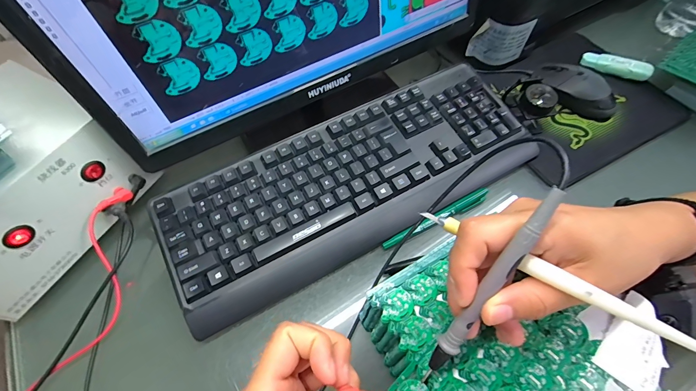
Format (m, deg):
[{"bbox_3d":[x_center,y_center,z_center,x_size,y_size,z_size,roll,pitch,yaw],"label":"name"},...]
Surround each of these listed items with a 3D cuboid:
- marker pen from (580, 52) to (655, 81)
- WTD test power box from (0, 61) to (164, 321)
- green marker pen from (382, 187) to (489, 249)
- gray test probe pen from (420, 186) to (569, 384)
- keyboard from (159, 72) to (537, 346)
[{"bbox_3d":[0.389,-0.189,0.469,0.087,0.027,0.022,37,68,20],"label":"marker pen"},{"bbox_3d":[-0.331,-0.012,0.325,0.154,0.123,0.186,36,68,19],"label":"WTD test power box"},{"bbox_3d":[0.103,0.027,0.366,0.139,0.014,0.014,-26,63,-12],"label":"green marker pen"},{"bbox_3d":[0.076,0.057,0.183,0.010,0.138,0.012,32,22,18],"label":"gray test probe pen"},{"bbox_3d":[0.010,-0.019,0.378,0.434,0.041,0.159,-27,64,-13],"label":"keyboard"}]

